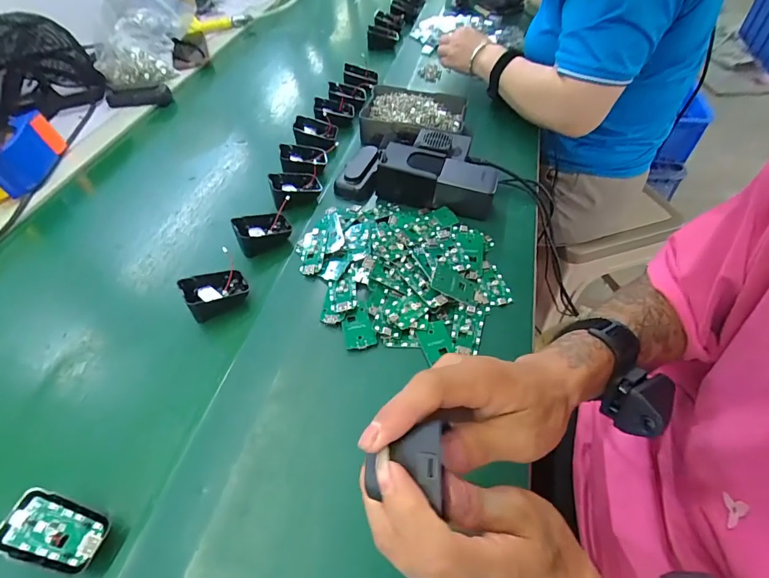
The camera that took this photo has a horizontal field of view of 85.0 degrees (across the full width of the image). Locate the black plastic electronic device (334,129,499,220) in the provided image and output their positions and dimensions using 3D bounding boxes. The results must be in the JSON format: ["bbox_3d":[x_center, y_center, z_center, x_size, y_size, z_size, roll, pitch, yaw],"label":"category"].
[{"bbox_3d":[0.050,-0.174,0.594,0.215,0.065,0.135,10,52,10],"label":"black plastic electronic device"}]

